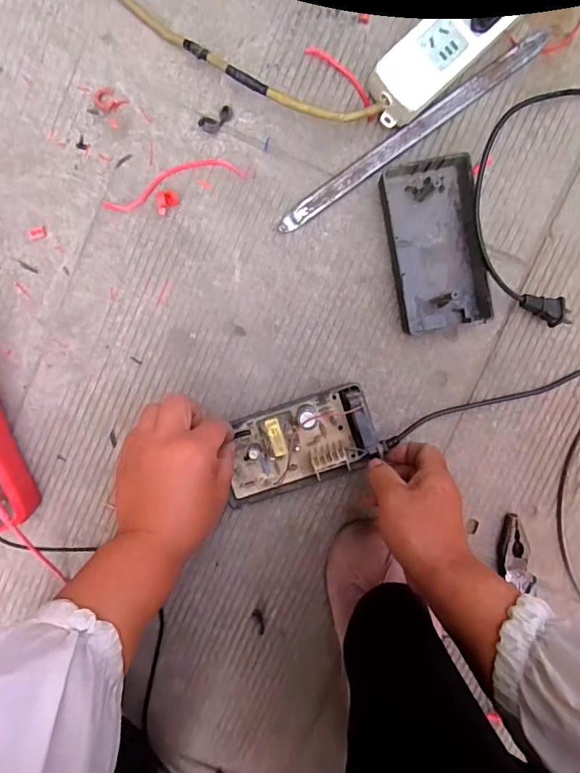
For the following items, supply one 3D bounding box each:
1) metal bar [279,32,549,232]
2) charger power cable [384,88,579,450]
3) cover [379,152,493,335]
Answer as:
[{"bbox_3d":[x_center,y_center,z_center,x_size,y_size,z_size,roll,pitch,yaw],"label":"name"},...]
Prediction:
[{"bbox_3d":[0.112,-0.236,0.443,0.290,0.010,0.017,-35,95,3],"label":"metal bar"},{"bbox_3d":[0.268,-0.088,0.445,0.234,0.031,0.335,16,95,-2],"label":"charger power cable"},{"bbox_3d":[0.137,-0.129,0.442,0.082,0.028,0.149,-12,95,1],"label":"cover"}]

